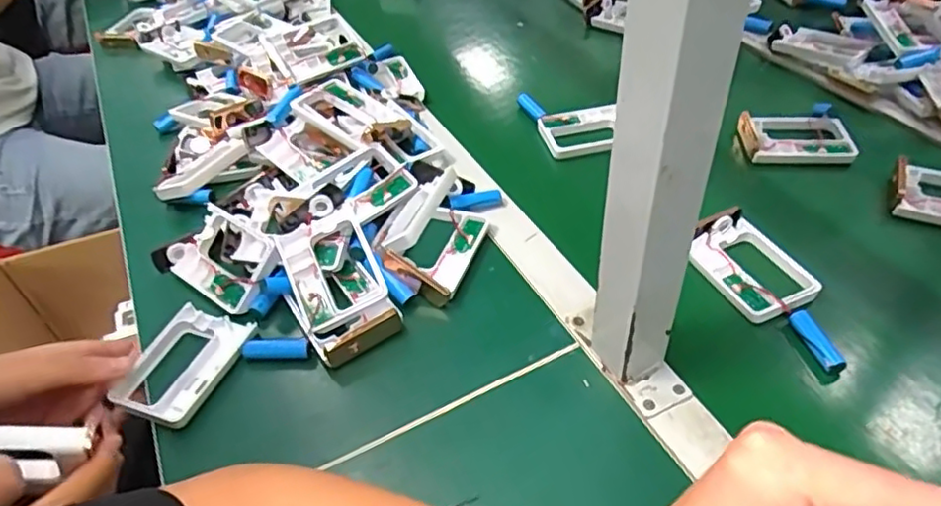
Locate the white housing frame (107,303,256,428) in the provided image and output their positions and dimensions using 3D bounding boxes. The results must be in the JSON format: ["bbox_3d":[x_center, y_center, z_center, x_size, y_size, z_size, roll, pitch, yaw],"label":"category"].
[{"bbox_3d":[-0.213,0.083,0.475,0.066,0.019,0.094,10,43,19],"label":"white housing frame"}]

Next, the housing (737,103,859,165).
[{"bbox_3d":[0.323,-0.118,0.637,0.101,0.028,0.068,3,43,8],"label":"housing"}]

